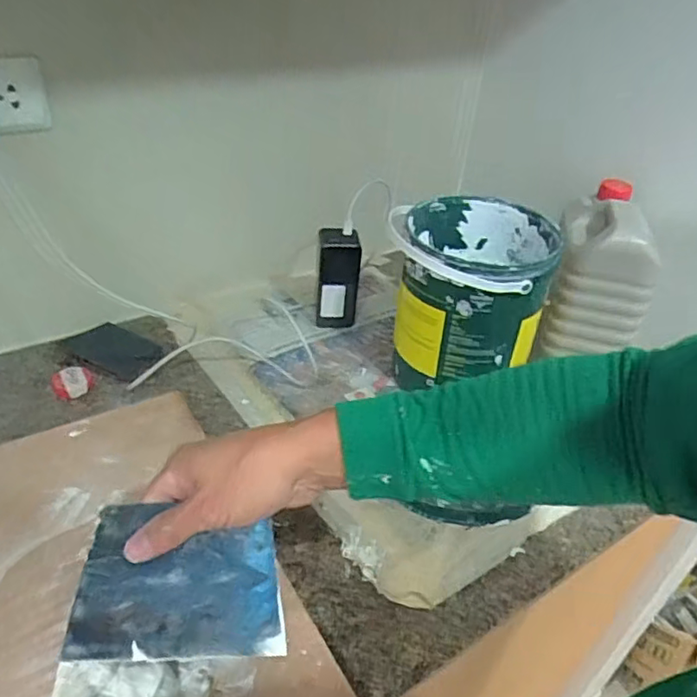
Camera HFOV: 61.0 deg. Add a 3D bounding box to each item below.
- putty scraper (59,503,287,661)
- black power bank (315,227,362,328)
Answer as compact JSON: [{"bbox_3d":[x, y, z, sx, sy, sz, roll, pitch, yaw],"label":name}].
[{"bbox_3d":[-0.114,0.156,0.401,0.136,0.005,0.094,-1,63,0],"label":"putty scraper"},{"bbox_3d":[-0.015,-0.091,0.797,0.055,0.132,0.051,6,37,0],"label":"black power bank"}]

